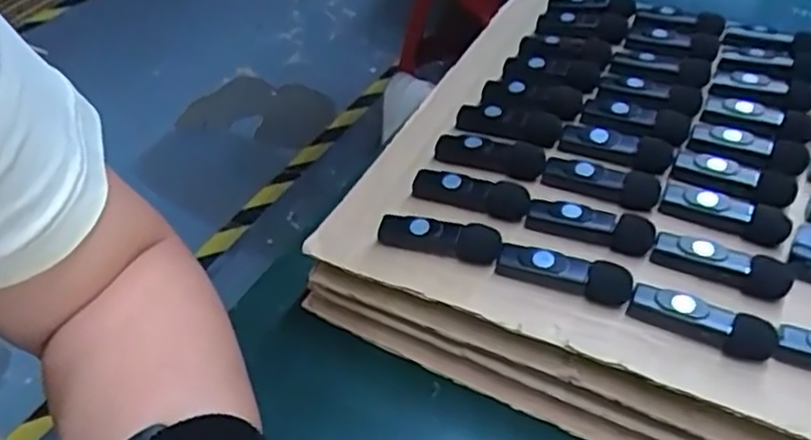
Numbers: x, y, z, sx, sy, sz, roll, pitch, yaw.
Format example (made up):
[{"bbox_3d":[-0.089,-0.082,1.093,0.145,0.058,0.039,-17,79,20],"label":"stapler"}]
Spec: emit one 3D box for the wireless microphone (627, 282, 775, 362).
[{"bbox_3d":[0.136,0.047,0.323,0.062,0.016,0.013,22,49,14],"label":"wireless microphone"}]

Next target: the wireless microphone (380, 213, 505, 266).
[{"bbox_3d":[0.018,0.009,0.364,0.064,0.017,0.015,18,48,9],"label":"wireless microphone"}]

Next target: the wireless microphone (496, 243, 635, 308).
[{"bbox_3d":[0.078,0.025,0.343,0.064,0.018,0.013,23,49,14],"label":"wireless microphone"}]

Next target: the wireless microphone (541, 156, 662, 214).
[{"bbox_3d":[0.109,-0.022,0.389,0.063,0.015,0.017,22,49,14],"label":"wireless microphone"}]

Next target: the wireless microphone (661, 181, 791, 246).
[{"bbox_3d":[0.171,-0.004,0.374,0.063,0.015,0.017,22,49,14],"label":"wireless microphone"}]

